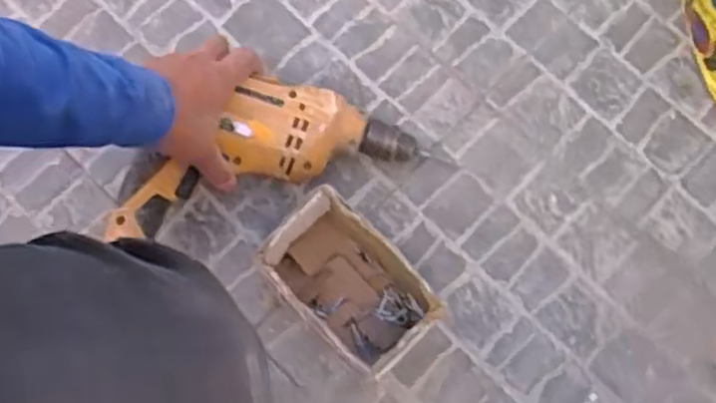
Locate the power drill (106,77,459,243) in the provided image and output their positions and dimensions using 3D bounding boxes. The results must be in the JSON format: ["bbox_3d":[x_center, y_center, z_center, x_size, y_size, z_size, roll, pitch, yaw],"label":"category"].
[{"bbox_3d":[-0.078,-0.045,0.649,0.276,0.060,0.088,-18,76,-11],"label":"power drill"}]

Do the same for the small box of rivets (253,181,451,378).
[{"bbox_3d":[-0.008,0.071,0.612,0.083,0.092,0.130,-44,80,-11],"label":"small box of rivets"}]

